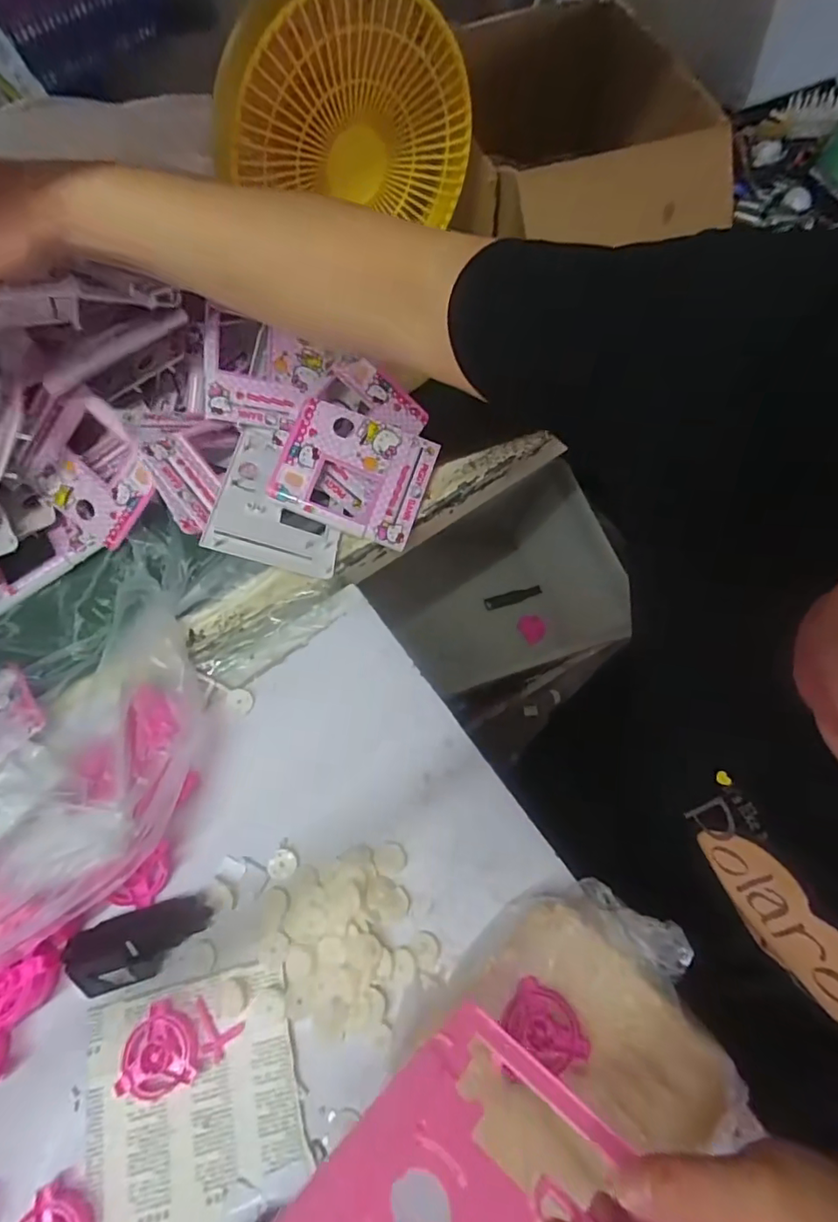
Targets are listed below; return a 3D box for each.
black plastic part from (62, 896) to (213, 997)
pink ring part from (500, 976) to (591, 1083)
[{"bbox_3d":[-0.207,0.246,0.400,0.093,0.023,0.047,-17,65,-5],"label":"black plastic part"},{"bbox_3d":[0.082,0.280,0.365,0.056,0.008,0.051,-10,65,-1],"label":"pink ring part"}]

